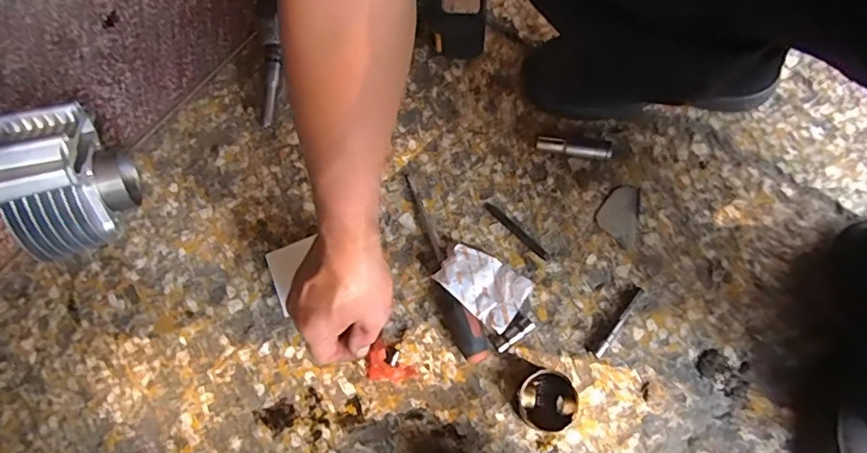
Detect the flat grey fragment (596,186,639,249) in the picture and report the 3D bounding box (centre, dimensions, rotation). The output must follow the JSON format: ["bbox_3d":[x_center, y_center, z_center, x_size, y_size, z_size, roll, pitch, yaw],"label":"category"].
[{"bbox_3d":[0.188,-0.013,0.553,0.040,0.004,0.062,10,76,3],"label":"flat grey fragment"}]

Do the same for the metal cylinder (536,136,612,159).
[{"bbox_3d":[0.145,-0.082,0.564,0.076,0.019,0.015,8,76,3],"label":"metal cylinder"}]

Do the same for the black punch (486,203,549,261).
[{"bbox_3d":[0.084,0.004,0.551,0.082,0.004,0.009,43,80,10],"label":"black punch"}]

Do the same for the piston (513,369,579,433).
[{"bbox_3d":[0.102,0.157,0.491,0.051,0.033,0.048,0,75,0],"label":"piston"}]

